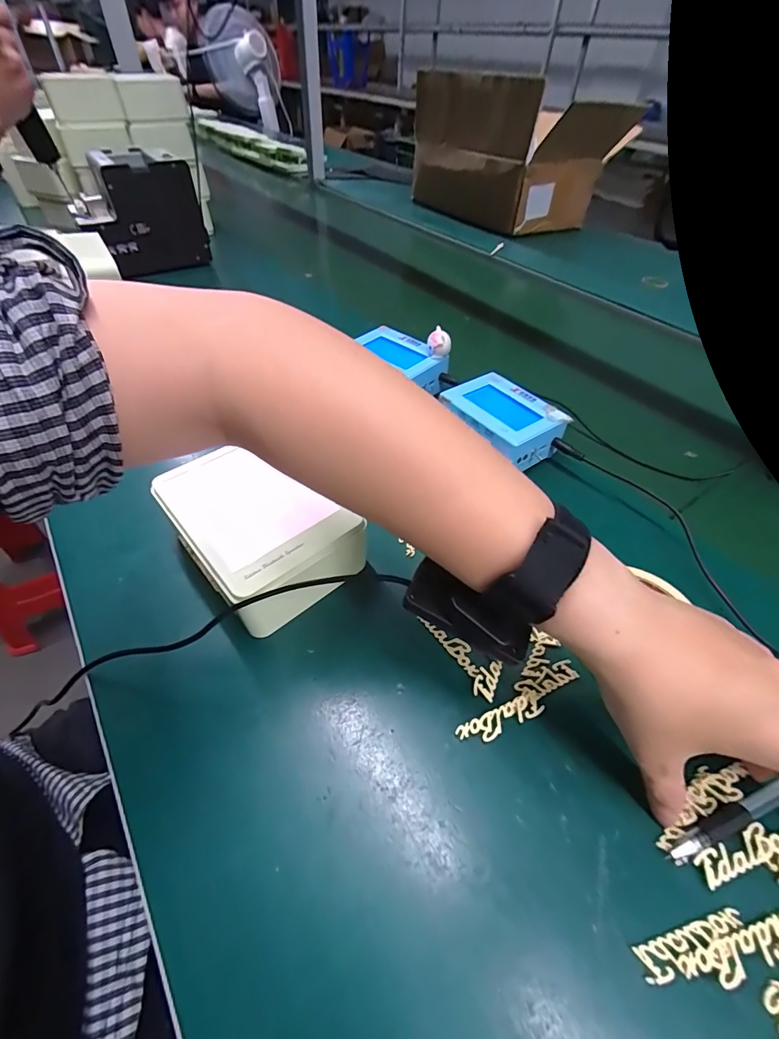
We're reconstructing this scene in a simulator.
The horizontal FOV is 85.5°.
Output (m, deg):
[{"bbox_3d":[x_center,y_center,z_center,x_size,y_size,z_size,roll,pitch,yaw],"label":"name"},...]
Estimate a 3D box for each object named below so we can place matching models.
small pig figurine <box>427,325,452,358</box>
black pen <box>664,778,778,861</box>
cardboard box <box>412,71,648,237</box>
[{"bbox_3d":[0.054,-0.188,0.450,0.023,0.029,0.020,-2,48,-4],"label":"small pig figurine"},{"bbox_3d":[0.216,0.148,0.230,0.159,0.005,0.010,-15,49,-15],"label":"black pen"},{"bbox_3d":[0.291,-0.914,1.045,0.285,0.244,0.463,-17,51,-17],"label":"cardboard box"}]

